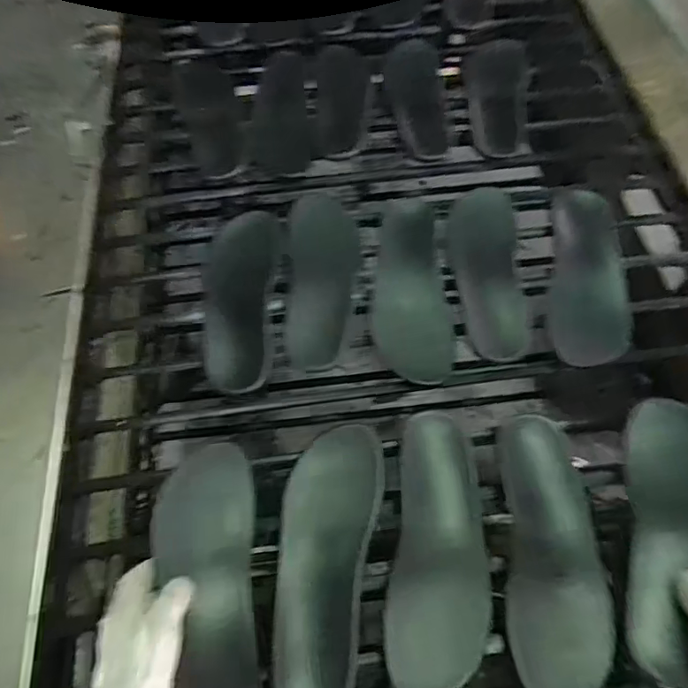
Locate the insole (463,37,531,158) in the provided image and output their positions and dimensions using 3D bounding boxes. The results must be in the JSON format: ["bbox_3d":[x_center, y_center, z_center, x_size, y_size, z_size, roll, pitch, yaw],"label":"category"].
[{"bbox_3d":[0.233,-0.375,0.789,0.088,0.031,0.227,3,63,3],"label":"insole"}]

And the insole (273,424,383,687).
[{"bbox_3d":[-0.018,0.193,0.487,0.087,0.023,0.250,6,63,5],"label":"insole"}]

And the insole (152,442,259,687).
[{"bbox_3d":[-0.121,0.218,0.478,0.090,0.050,0.249,-10,57,-4],"label":"insole"}]

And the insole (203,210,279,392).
[{"bbox_3d":[-0.124,-0.066,0.623,0.085,0.013,0.258,-3,62,0],"label":"insole"}]

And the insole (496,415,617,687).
[{"bbox_3d":[0.199,0.191,0.487,0.089,0.028,0.242,1,62,2],"label":"insole"}]

